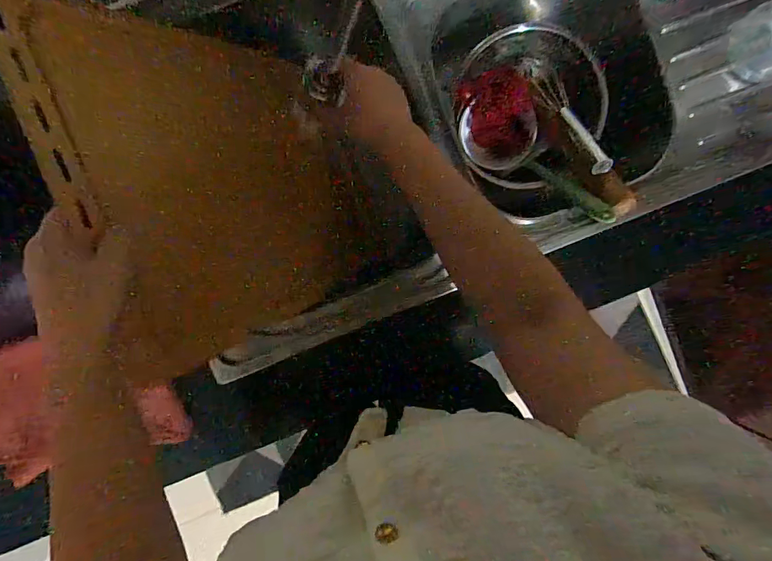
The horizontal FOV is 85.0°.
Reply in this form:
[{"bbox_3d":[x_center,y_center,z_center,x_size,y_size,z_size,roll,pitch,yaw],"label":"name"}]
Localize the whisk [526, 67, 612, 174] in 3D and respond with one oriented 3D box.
[{"bbox_3d":[0.246,-0.215,0.559,0.038,0.033,0.193,-15,60,-2],"label":"whisk"}]

